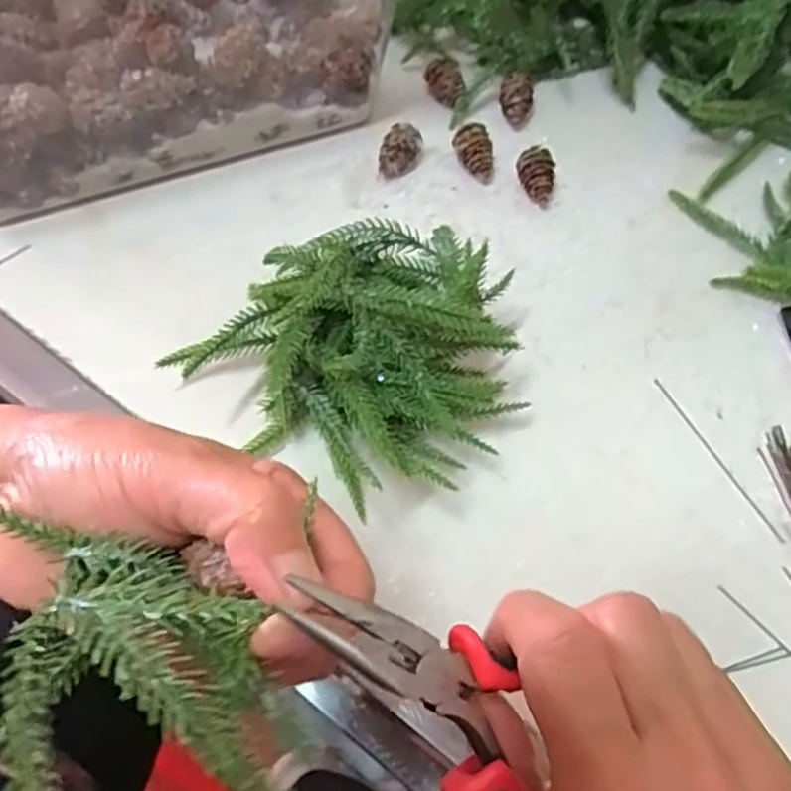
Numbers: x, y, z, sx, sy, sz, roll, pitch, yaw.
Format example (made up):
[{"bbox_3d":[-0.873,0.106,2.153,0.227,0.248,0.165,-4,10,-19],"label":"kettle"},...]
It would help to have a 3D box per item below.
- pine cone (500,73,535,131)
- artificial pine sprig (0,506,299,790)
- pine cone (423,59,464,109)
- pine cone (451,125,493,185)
[{"bbox_3d":[0.080,-0.196,0.479,0.022,0.021,0.032,11,61,2],"label":"pine cone"},{"bbox_3d":[-0.059,0.061,0.163,0.058,0.023,0.086,-13,62,-12],"label":"artificial pine sprig"},{"bbox_3d":[0.033,-0.207,0.478,0.019,0.019,0.032,-16,63,-12],"label":"pine cone"},{"bbox_3d":[0.049,-0.151,0.449,0.022,0.018,0.032,-5,62,-6],"label":"pine cone"}]

